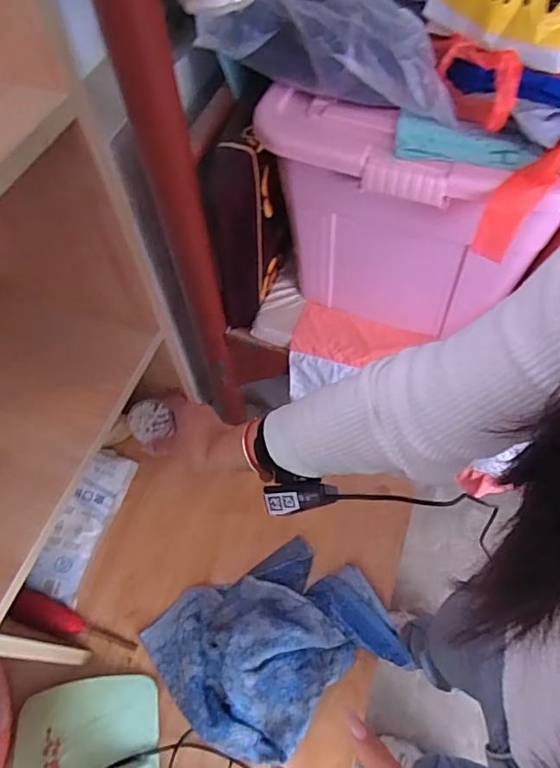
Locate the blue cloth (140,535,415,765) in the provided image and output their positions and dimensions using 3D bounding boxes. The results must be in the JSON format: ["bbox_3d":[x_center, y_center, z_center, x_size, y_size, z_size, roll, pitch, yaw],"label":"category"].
[{"bbox_3d":[-0.008,0.287,0.570,0.247,0.063,0.185,-28,62,-14],"label":"blue cloth"}]

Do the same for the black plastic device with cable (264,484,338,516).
[{"bbox_3d":[0.019,0.111,0.502,0.074,0.021,0.025,-10,57,18],"label":"black plastic device with cable"}]

